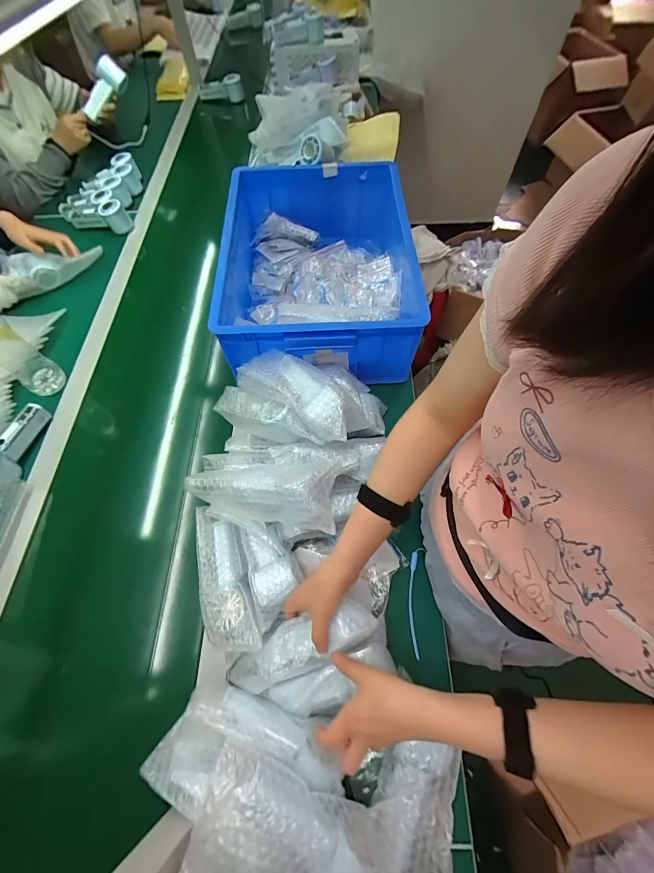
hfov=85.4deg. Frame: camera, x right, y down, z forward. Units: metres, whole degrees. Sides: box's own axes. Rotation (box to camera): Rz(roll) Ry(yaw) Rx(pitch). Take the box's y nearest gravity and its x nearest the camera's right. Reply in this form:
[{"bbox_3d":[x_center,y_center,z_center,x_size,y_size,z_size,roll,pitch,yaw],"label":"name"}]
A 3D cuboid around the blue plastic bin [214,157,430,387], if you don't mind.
[{"bbox_3d":[-0.013,-0.328,0.710,0.376,0.146,0.504,-1,62,-1],"label":"blue plastic bin"}]

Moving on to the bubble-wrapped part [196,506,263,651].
[{"bbox_3d":[-0.140,0.187,0.482,0.071,0.041,0.192,-18,64,-9],"label":"bubble-wrapped part"}]

